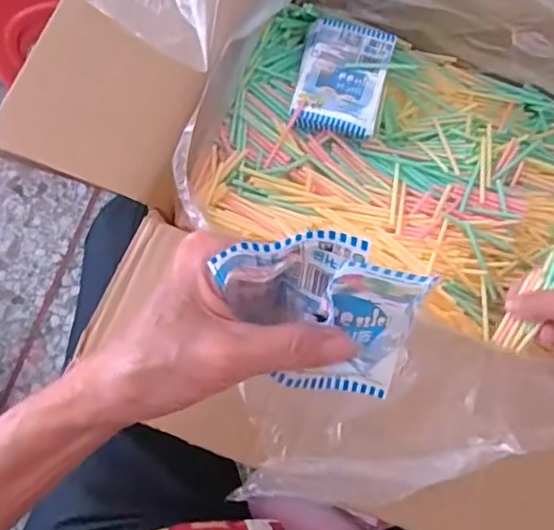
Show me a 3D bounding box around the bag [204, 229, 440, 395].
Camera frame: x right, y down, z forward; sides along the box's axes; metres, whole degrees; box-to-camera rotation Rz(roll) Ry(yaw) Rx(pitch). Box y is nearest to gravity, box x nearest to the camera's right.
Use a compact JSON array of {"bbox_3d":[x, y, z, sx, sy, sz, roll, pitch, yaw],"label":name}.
[{"bbox_3d":[0.016,0.022,0.257,0.080,0.081,0.055,9,77,2],"label":"bag"}]

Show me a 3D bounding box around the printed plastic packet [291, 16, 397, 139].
[{"bbox_3d":[0.056,-0.162,0.504,0.071,0.019,0.107,15,77,3],"label":"printed plastic packet"}]

